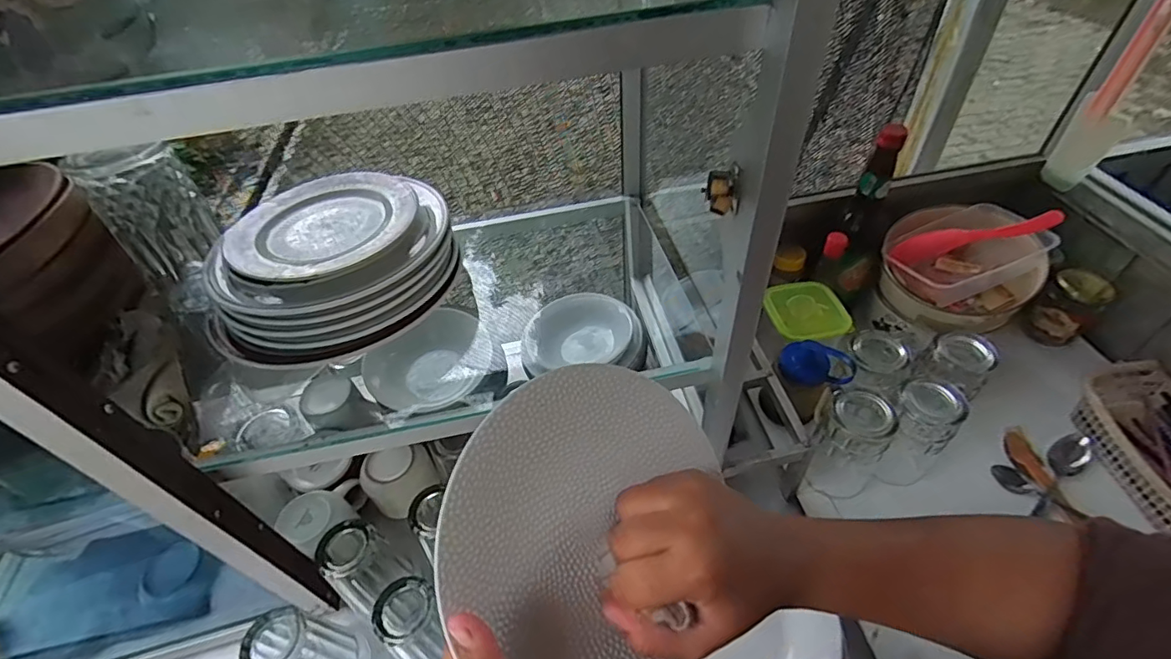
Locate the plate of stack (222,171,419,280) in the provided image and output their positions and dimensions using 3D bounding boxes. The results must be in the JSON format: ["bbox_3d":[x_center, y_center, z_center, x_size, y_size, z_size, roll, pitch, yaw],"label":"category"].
[{"bbox_3d":[-0.253,-0.105,0.510,0.156,0.012,0.166,-3,46,3],"label":"plate of stack"}]

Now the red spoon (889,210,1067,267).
[{"bbox_3d":[0.512,-0.121,0.702,0.181,0.032,0.037,-13,37,37],"label":"red spoon"}]

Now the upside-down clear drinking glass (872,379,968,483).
[{"bbox_3d":[0.377,0.119,0.605,0.060,0.117,0.070,31,56,30],"label":"upside-down clear drinking glass"}]

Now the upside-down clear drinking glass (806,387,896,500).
[{"bbox_3d":[0.302,0.134,0.604,0.069,0.133,0.063,-3,46,3],"label":"upside-down clear drinking glass"}]

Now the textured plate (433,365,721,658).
[{"bbox_3d":[0.000,0.115,0.316,0.020,0.175,0.194,-17,39,54],"label":"textured plate"}]

